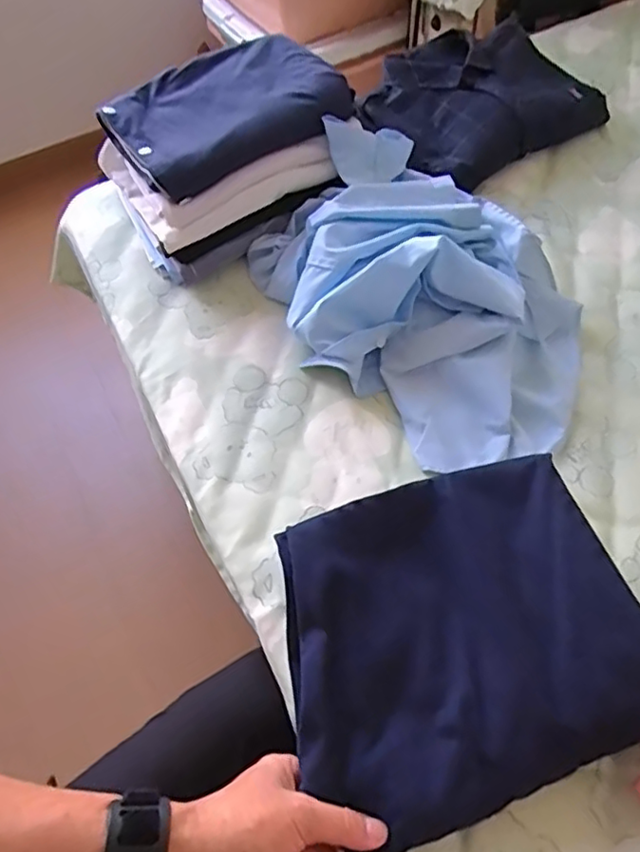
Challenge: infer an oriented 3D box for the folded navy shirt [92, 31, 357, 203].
[{"bbox_3d":[-0.120,-0.406,0.775,0.274,0.048,0.203,-29,58,-14],"label":"folded navy shirt"}]

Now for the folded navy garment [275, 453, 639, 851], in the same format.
[{"bbox_3d":[0.104,0.157,0.478,0.262,0.042,0.236,-17,56,-7],"label":"folded navy garment"}]

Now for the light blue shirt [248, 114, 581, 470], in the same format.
[{"bbox_3d":[0.113,-0.158,0.688,0.273,0.121,0.402,-36,61,-18],"label":"light blue shirt"}]

